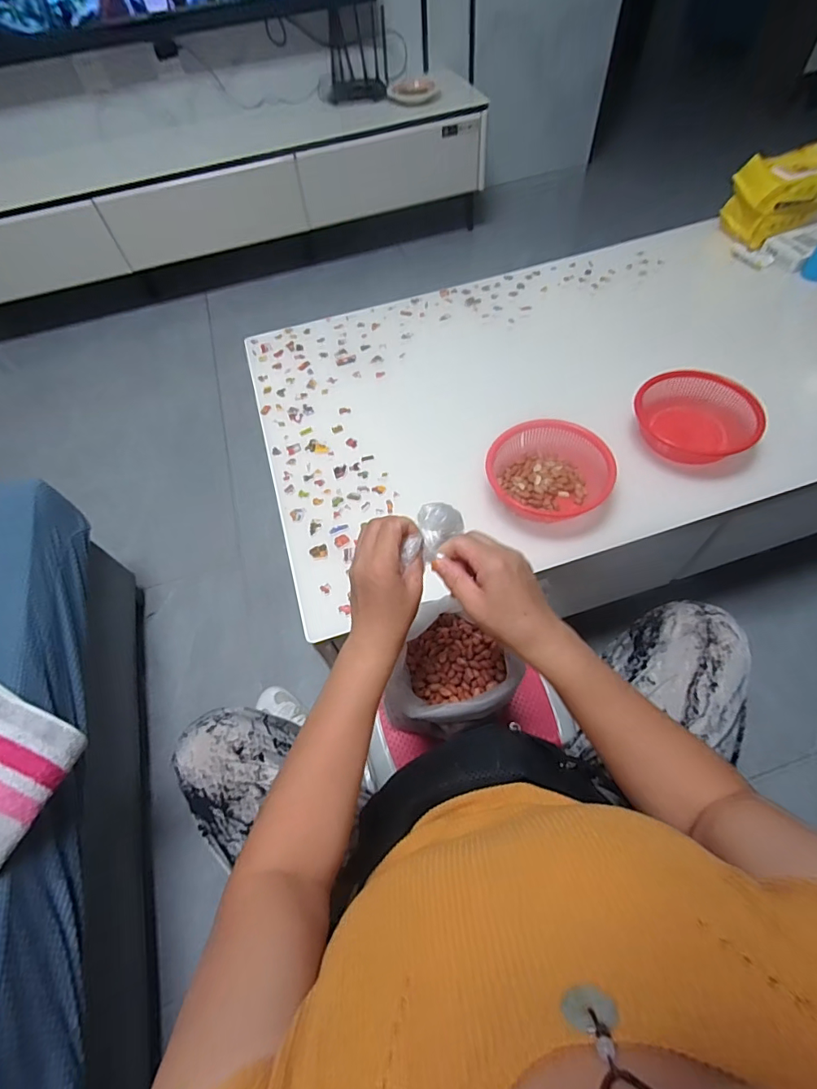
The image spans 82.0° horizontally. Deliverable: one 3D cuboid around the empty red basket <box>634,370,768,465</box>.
[{"bbox_3d":[0.442,-0.203,0.741,0.171,0.069,0.160,-10,59,-1],"label":"empty red basket"}]

